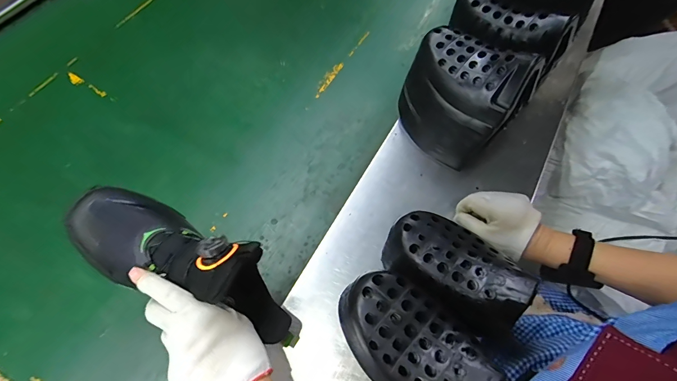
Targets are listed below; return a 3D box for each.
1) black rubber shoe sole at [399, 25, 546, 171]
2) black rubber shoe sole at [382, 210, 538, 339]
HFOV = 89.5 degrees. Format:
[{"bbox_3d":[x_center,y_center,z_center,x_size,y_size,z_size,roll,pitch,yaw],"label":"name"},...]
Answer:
[{"bbox_3d":[0.167,-0.126,0.494,0.087,0.186,0.155,-34,69,-16],"label":"black rubber shoe sole"},{"bbox_3d":[0.116,0.076,0.347,0.137,0.063,0.087,37,70,19],"label":"black rubber shoe sole"}]

